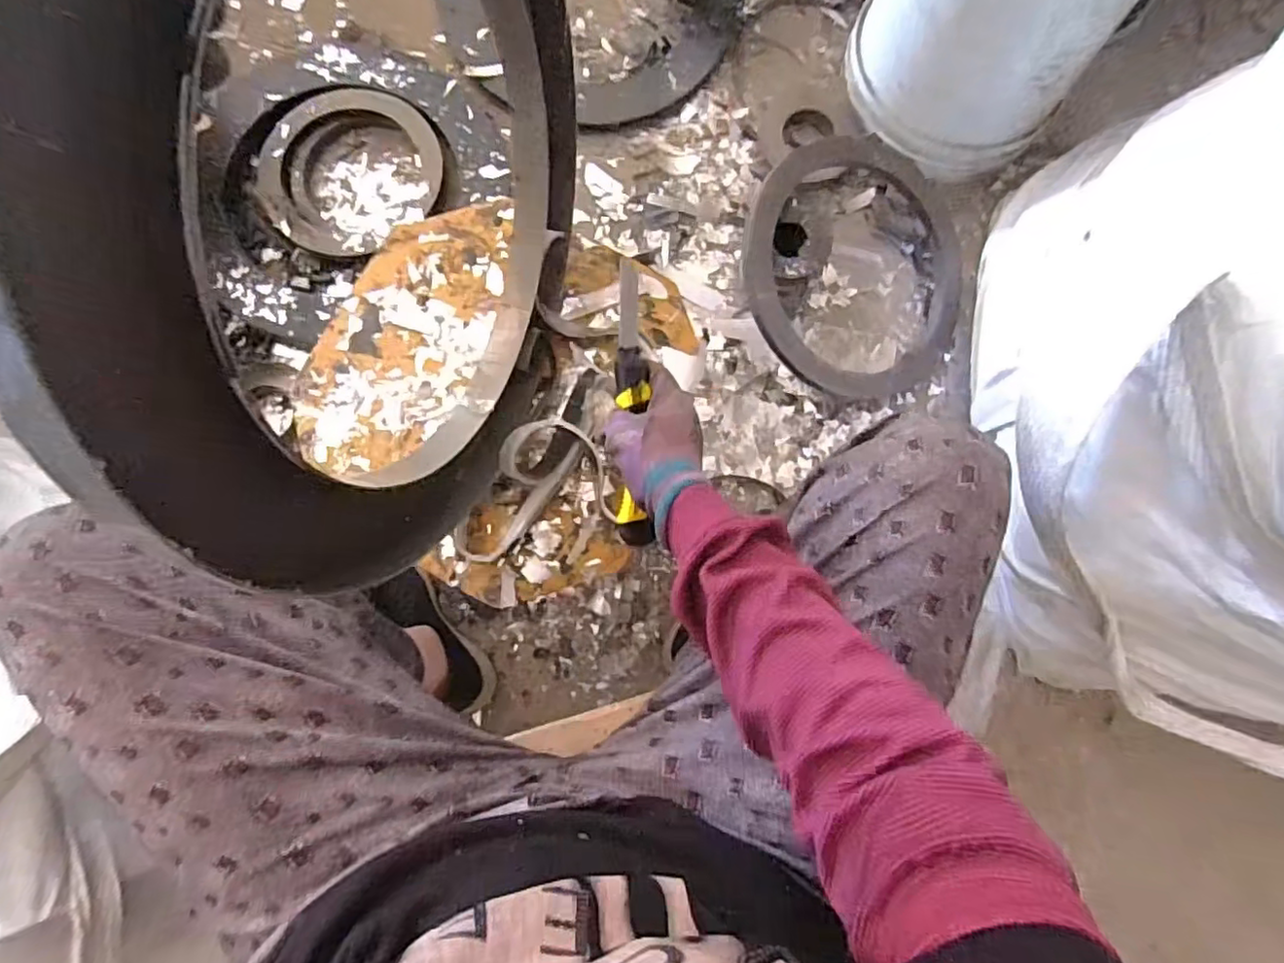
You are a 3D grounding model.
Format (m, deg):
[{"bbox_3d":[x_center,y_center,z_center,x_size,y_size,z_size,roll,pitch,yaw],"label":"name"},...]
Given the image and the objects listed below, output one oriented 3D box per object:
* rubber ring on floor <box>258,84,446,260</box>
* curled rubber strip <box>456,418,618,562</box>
[{"bbox_3d":[-0.420,-0.444,0.898,0.249,0.043,0.251,0,82,-1],"label":"rubber ring on floor"},{"bbox_3d":[-0.106,0.007,0.565,0.143,0.049,0.100,-17,82,-4],"label":"curled rubber strip"}]

